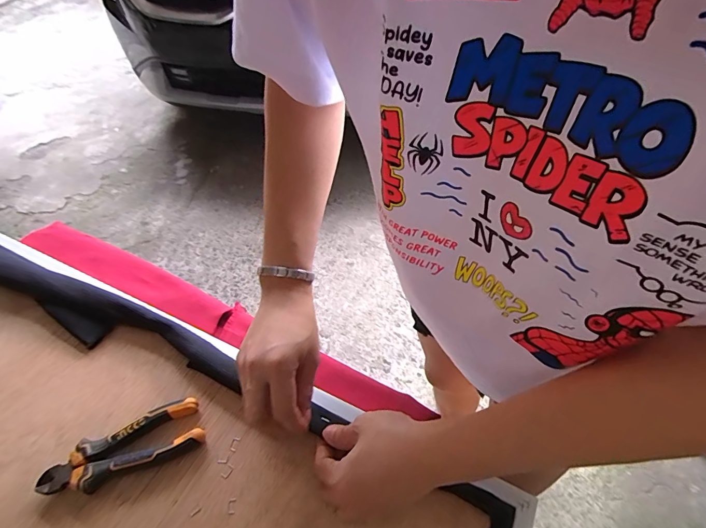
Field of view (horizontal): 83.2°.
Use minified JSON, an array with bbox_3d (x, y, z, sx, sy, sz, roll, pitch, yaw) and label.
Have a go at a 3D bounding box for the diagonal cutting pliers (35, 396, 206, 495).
[{"bbox_3d":[-0.228,0.186,0.396,0.148,0.024,0.051,-21,54,-12],"label":"diagonal cutting pliers"}]

